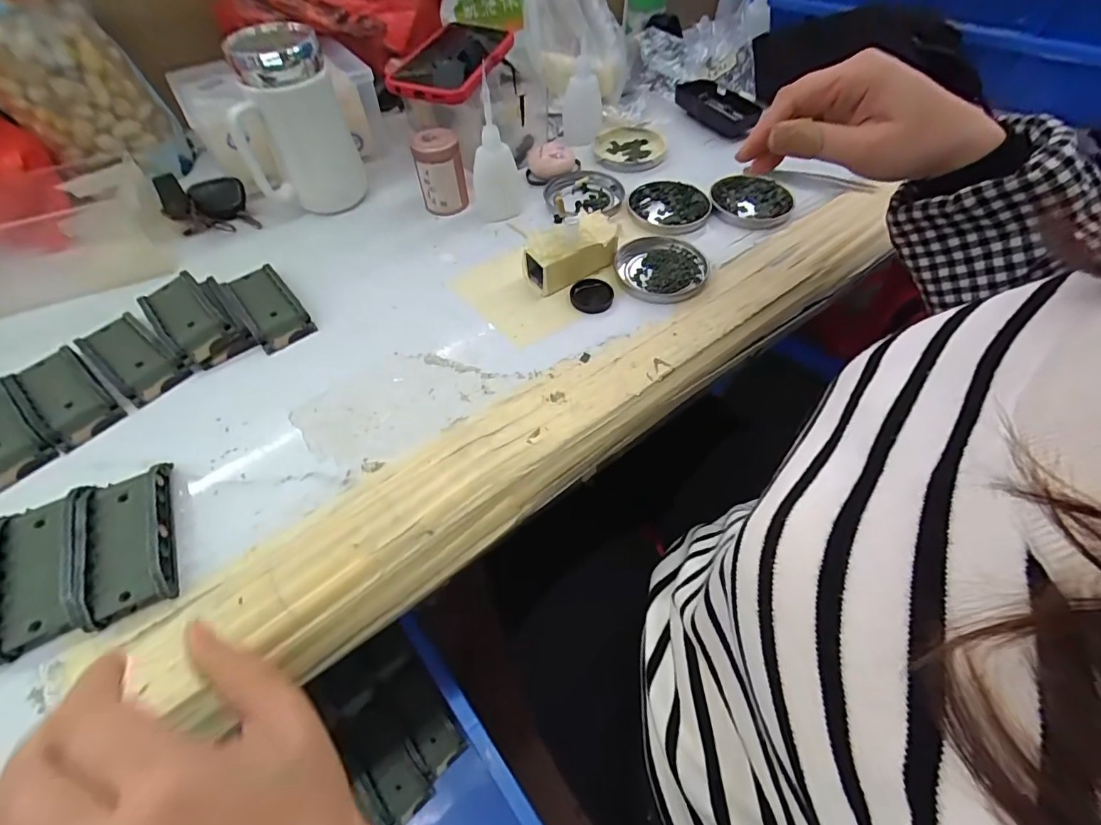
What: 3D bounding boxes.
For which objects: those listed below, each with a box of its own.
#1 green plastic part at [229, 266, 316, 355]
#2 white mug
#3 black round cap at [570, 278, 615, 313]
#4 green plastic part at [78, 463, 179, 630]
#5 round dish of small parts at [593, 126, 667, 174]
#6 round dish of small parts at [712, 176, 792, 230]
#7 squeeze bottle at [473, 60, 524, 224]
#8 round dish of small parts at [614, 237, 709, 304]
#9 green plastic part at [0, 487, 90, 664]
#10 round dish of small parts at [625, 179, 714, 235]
[{"bbox_3d":[-0.235,-0.092,0.406,0.040,0.016,0.095,-32,61,-19],"label":"green plastic part"},{"bbox_3d":[-0.238,-0.264,0.453,0.093,0.139,0.062,-15,56,-9],"label":"white mug"},{"bbox_3d":[0.034,-0.098,0.408,0.035,0.005,0.035,-1,55,1],"label":"black round cap"},{"bbox_3d":[-0.250,0.073,0.289,0.043,0.019,0.092,-24,58,-14],"label":"green plastic part"},{"bbox_3d":[0.089,-0.296,0.547,0.081,0.012,0.084,-1,55,1],"label":"round dish of small parts"},{"bbox_3d":[0.196,-0.208,0.475,0.073,0.009,0.074,-1,55,1],"label":"round dish of small parts"},{"bbox_3d":[-0.052,-0.236,0.450,0.046,0.103,0.039,-4,55,-2],"label":"squeeze bottle"},{"bbox_3d":[0.096,-0.126,0.424,0.075,0.008,0.077,-1,55,1],"label":"round dish of small parts"},{"bbox_3d":[-0.293,0.087,0.280,0.045,0.019,0.095,-26,59,-16],"label":"green plastic part"},{"bbox_3d":[0.116,-0.203,0.477,0.077,0.010,0.078,-1,55,1],"label":"round dish of small parts"}]

